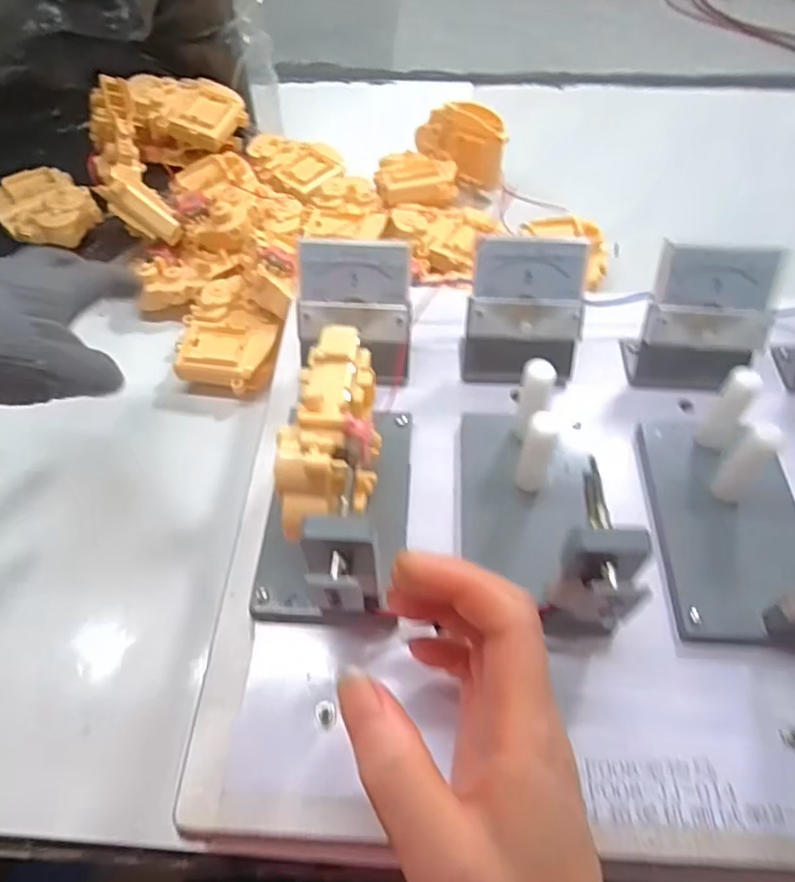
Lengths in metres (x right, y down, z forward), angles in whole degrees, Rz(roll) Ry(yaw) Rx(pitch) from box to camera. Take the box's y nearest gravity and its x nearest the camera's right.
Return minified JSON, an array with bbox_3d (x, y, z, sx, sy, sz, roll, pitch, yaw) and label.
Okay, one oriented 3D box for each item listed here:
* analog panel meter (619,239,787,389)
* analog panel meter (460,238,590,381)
[{"bbox_3d":[0.174,-0.069,0.348,0.067,0.075,0.041,3,54,4],"label":"analog panel meter"},{"bbox_3d":[0.071,-0.068,0.349,0.067,0.076,0.048,5,54,5],"label":"analog panel meter"}]

